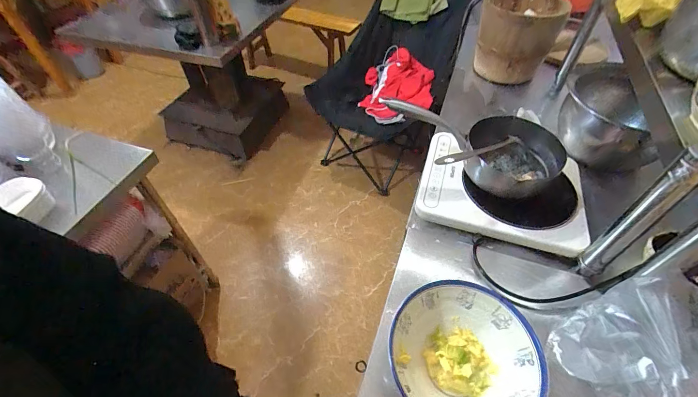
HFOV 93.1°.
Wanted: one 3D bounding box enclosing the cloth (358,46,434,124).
[{"bbox_3d":[0.228,-0.529,1.614,0.350,0.180,0.420,-36,58,-25],"label":"cloth"}]

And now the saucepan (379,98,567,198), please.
[{"bbox_3d":[0.235,-0.114,0.655,0.340,0.127,0.156,16,52,14],"label":"saucepan"}]

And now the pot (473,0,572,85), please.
[{"bbox_3d":[0.488,-0.484,0.967,0.205,0.181,0.217,-1,55,1],"label":"pot"}]

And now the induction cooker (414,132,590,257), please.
[{"bbox_3d":[0.311,-0.027,0.682,0.318,0.046,0.256,16,53,14],"label":"induction cooker"}]

